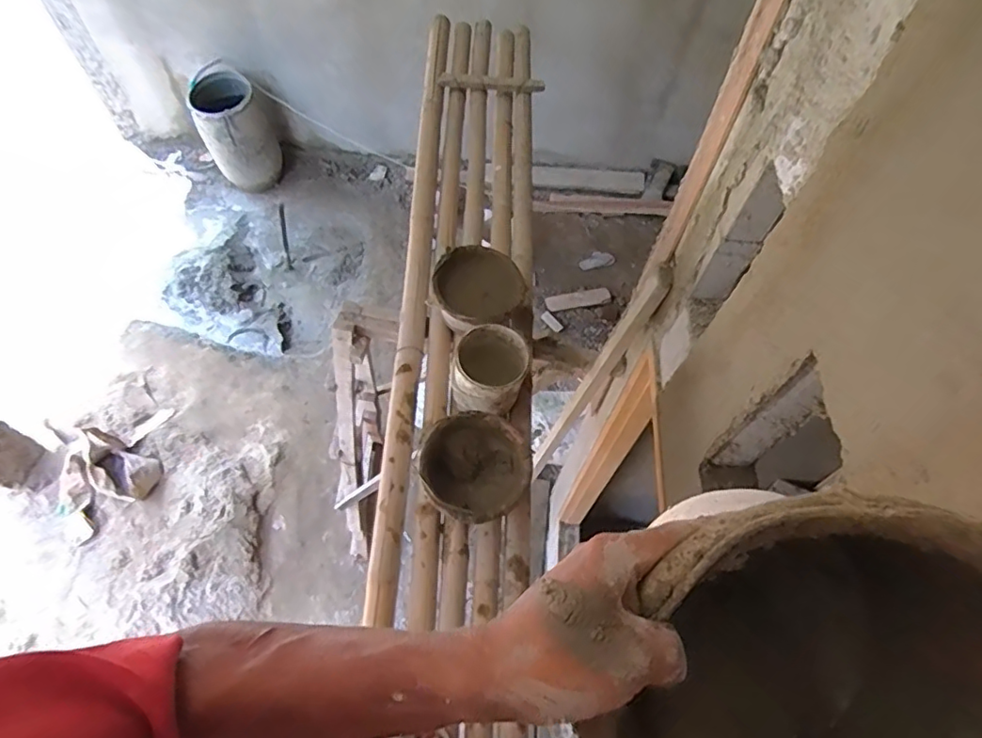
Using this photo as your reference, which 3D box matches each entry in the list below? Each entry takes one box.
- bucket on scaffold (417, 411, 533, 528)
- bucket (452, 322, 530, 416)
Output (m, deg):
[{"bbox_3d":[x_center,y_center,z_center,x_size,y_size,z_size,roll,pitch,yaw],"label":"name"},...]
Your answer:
[{"bbox_3d":[-0.043,0.234,1.326,0.227,0.141,0.238,1,60,-2],"label":"bucket on scaffold"},{"bbox_3d":[-0.001,0.012,1.473,0.173,0.172,0.202,12,60,4],"label":"bucket"}]

